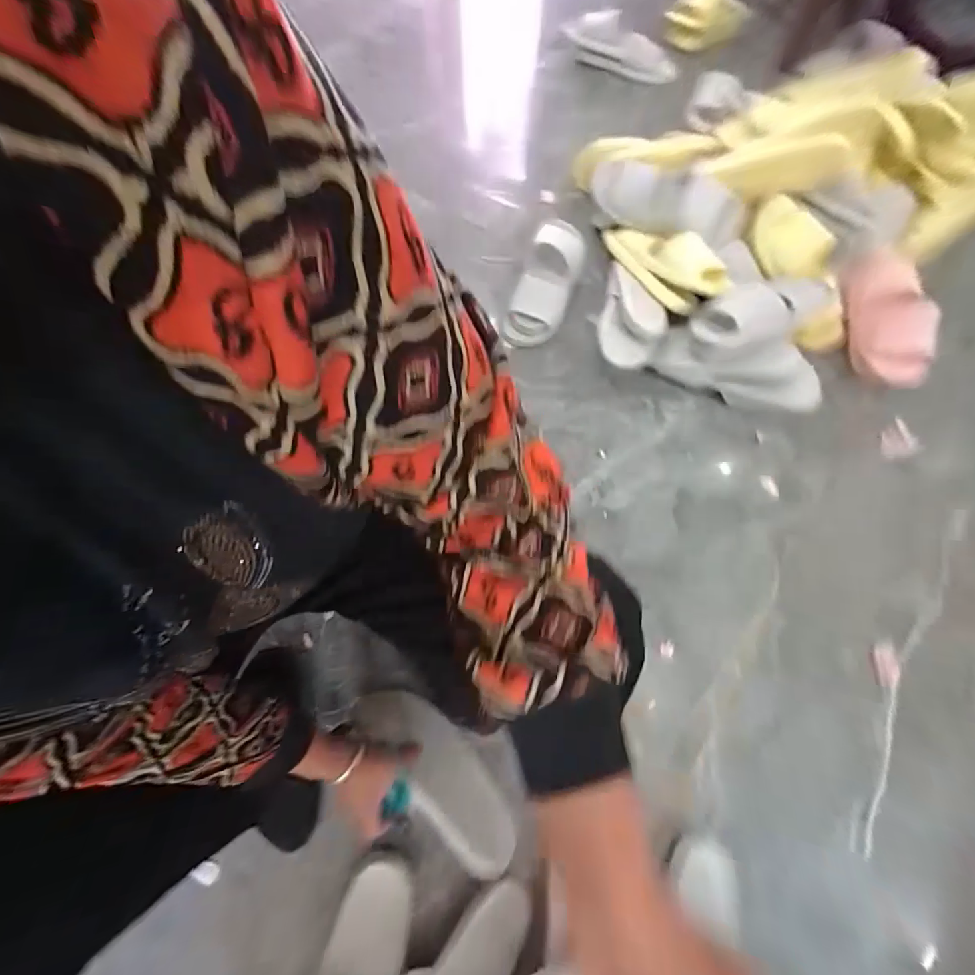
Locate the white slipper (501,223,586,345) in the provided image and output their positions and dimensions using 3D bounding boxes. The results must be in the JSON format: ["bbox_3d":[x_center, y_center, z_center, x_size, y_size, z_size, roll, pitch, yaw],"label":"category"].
[{"bbox_3d":[0.116,-0.413,0.880,0.108,0.065,0.278,22,86,10],"label":"white slipper"}]

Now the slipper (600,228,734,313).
[{"bbox_3d":[0.332,-0.442,0.855,0.101,0.078,0.284,-40,74,-11],"label":"slipper"}]

